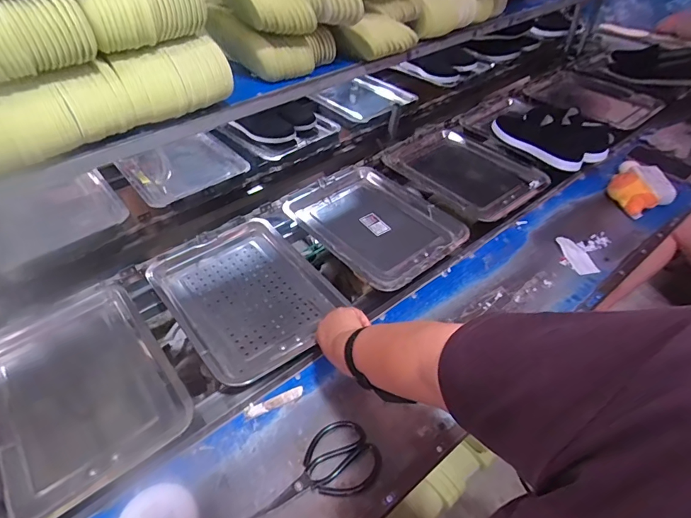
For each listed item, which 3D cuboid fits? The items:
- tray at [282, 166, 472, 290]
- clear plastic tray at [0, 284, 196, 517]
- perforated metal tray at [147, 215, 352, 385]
[{"bbox_3d":[0.065,-0.082,0.924,0.284,0.064,0.367,-31,51,-26],"label":"tray"},{"bbox_3d":[-0.424,0.202,0.641,0.264,0.035,0.335,-31,51,-27],"label":"clear plastic tray"},{"bbox_3d":[-0.185,0.060,0.782,0.268,0.046,0.341,-31,56,-28],"label":"perforated metal tray"}]

